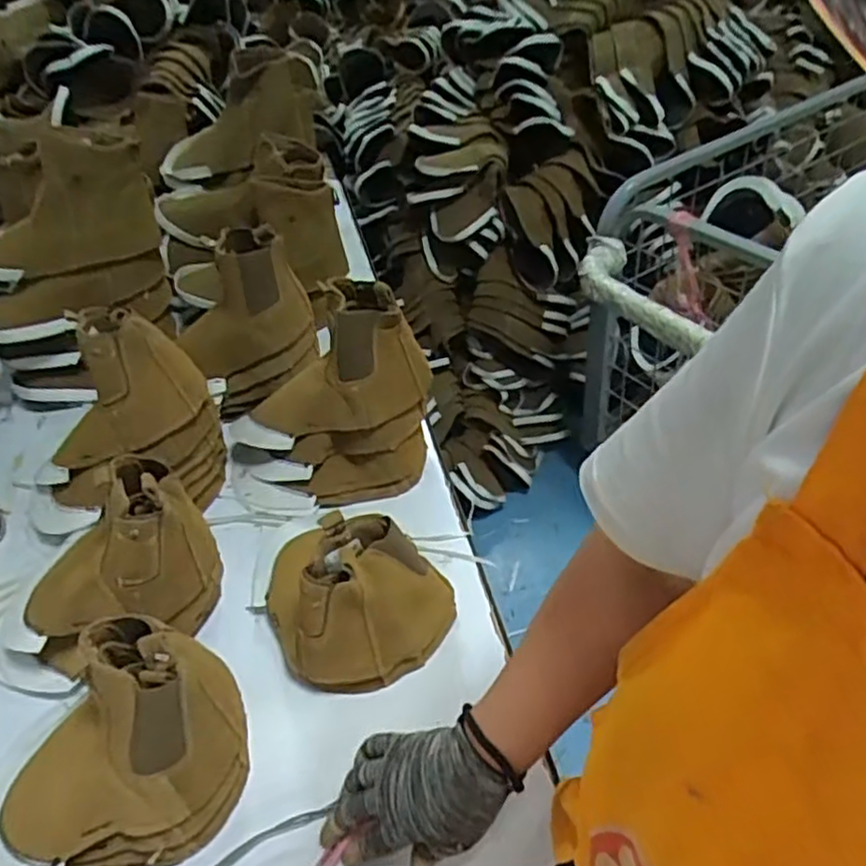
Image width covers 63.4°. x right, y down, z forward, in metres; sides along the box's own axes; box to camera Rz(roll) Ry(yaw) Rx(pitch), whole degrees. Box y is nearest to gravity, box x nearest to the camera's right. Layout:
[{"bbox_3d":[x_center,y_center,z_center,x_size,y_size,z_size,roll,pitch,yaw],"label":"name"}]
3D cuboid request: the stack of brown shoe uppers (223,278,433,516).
[{"bbox_3d":[-0.136,-0.038,0.847,0.260,0.233,0.140,-15,43,-8],"label":"stack of brown shoe uppers"}]

